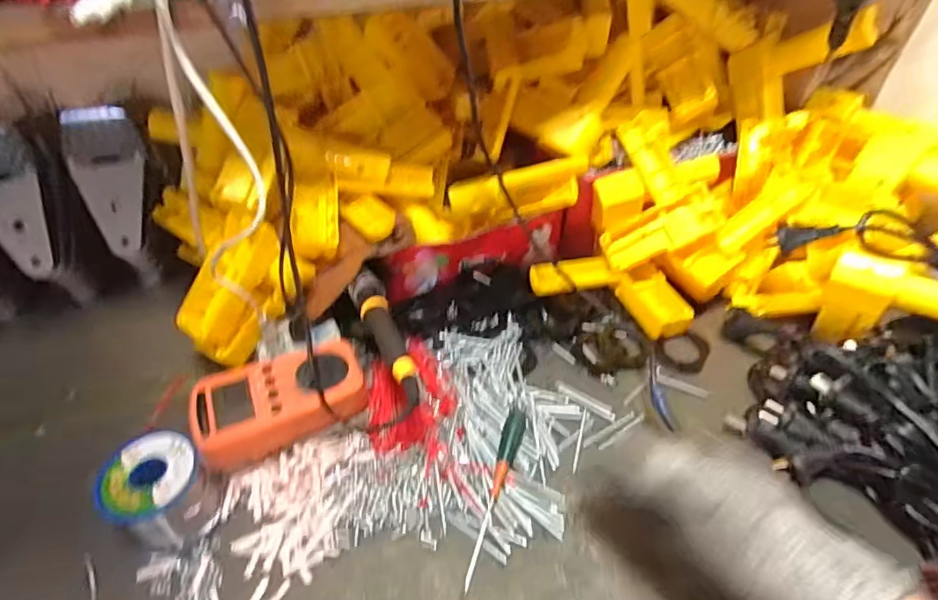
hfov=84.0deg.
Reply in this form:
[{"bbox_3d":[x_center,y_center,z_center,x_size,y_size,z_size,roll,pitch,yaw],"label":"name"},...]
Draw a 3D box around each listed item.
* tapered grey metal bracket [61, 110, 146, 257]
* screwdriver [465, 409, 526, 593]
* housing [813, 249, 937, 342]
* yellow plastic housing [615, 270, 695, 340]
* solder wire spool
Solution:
[{"bbox_3d":[-0.360,-0.116,0.523,0.060,0.141,0.027,-4,16,-5],"label":"tapered grey metal bracket"},{"bbox_3d":[0.021,0.151,0.411,0.018,0.019,0.140,14,54,13],"label":"screwdriver"},{"bbox_3d":[0.388,0.019,0.459,0.140,0.106,0.030,31,52,27],"label":"housing"},{"bbox_3d":[0.196,0.005,0.548,0.051,0.027,0.075,-12,47,-12],"label":"yellow plastic housing"},{"bbox_3d":[-0.228,0.140,0.385,0.064,0.063,0.063,0,45,0],"label":"solder wire spool"}]

